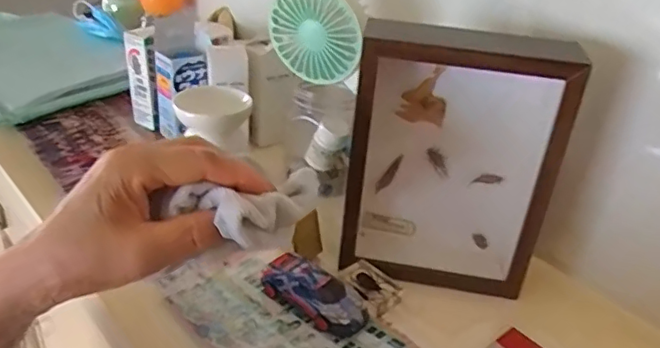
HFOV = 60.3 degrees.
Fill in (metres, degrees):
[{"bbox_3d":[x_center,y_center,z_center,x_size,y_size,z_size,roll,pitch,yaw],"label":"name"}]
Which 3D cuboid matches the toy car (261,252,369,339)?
[{"bbox_3d":[-0.010,0.087,0.416,0.081,0.027,0.036,27,37,32],"label":"toy car"}]

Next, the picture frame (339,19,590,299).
[{"bbox_3d":[0.085,-0.005,0.420,0.141,0.194,0.049,7,31,4],"label":"picture frame"}]

